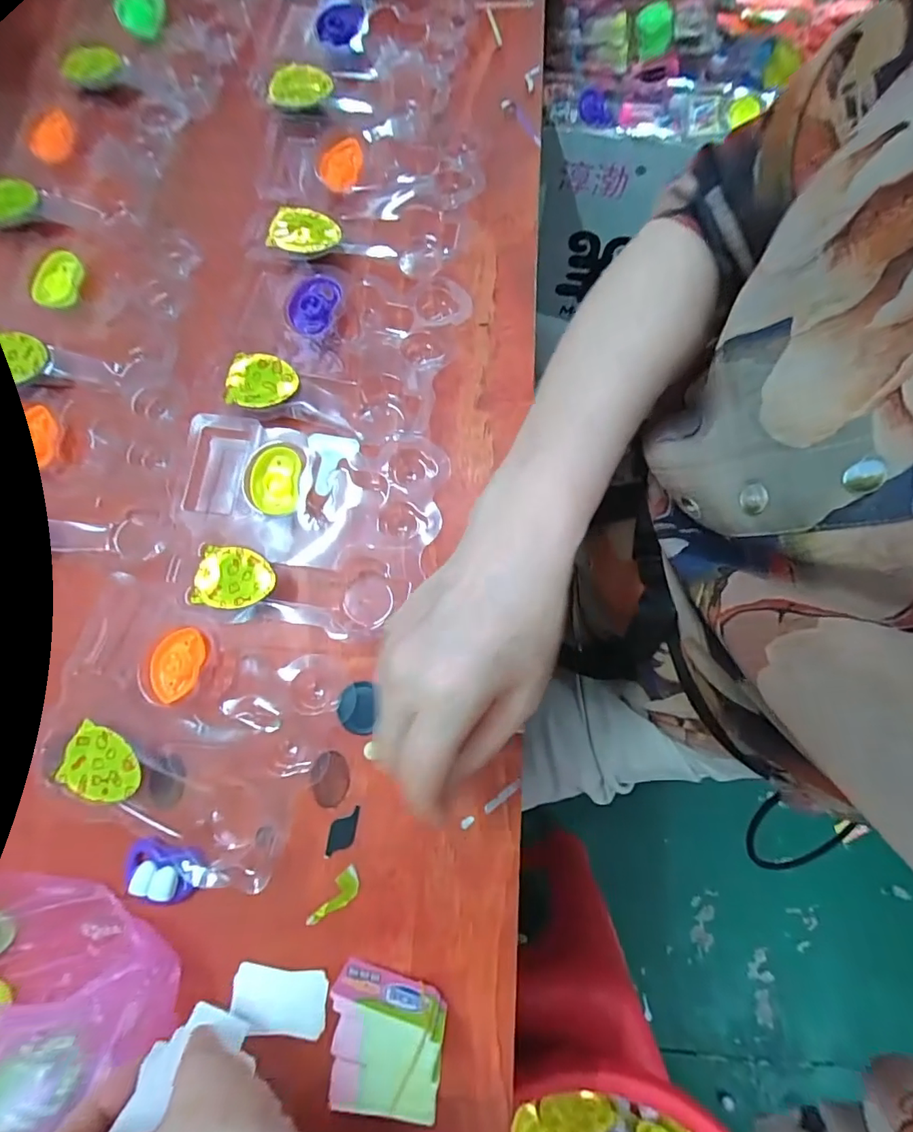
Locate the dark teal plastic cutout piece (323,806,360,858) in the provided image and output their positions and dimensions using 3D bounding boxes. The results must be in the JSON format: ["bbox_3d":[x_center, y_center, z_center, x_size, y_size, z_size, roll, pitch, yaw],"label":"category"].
[{"bbox_3d":[-0.069,0.160,0.303,0.016,0.004,0.029,8,78,0],"label":"dark teal plastic cutout piece"}]

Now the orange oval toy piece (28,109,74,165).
[{"bbox_3d":[-0.331,-0.355,0.416,0.026,0.012,0.043,9,78,1],"label":"orange oval toy piece"}]

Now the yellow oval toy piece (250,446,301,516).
[{"bbox_3d":[-0.123,-0.057,0.339,0.031,0.010,0.045,3,78,-1],"label":"yellow oval toy piece"}]

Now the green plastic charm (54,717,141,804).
[{"bbox_3d":[-0.210,0.120,0.301,0.049,0.009,0.038,24,79,4],"label":"green plastic charm"}]

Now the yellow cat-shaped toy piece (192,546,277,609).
[{"bbox_3d":[-0.141,0.008,0.323,0.050,0.010,0.038,9,78,1],"label":"yellow cat-shaped toy piece"}]

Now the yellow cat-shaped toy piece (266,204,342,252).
[{"bbox_3d":[-0.111,-0.250,0.375,0.055,0.009,0.038,17,78,2],"label":"yellow cat-shaped toy piece"}]

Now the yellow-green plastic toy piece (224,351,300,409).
[{"bbox_3d":[-0.135,-0.129,0.347,0.050,0.004,0.039,12,78,1],"label":"yellow-green plastic toy piece"}]

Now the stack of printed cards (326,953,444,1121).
[{"bbox_3d":[-0.038,0.248,0.266,0.060,0.035,0.044,14,78,2],"label":"stack of printed cards"}]

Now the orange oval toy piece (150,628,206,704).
[{"bbox_3d":[-0.175,0.062,0.317,0.030,0.005,0.044,5,78,0],"label":"orange oval toy piece"}]

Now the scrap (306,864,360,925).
[{"bbox_3d":[-0.070,0.195,0.294,0.015,0.004,0.038,39,80,6],"label":"scrap"}]

